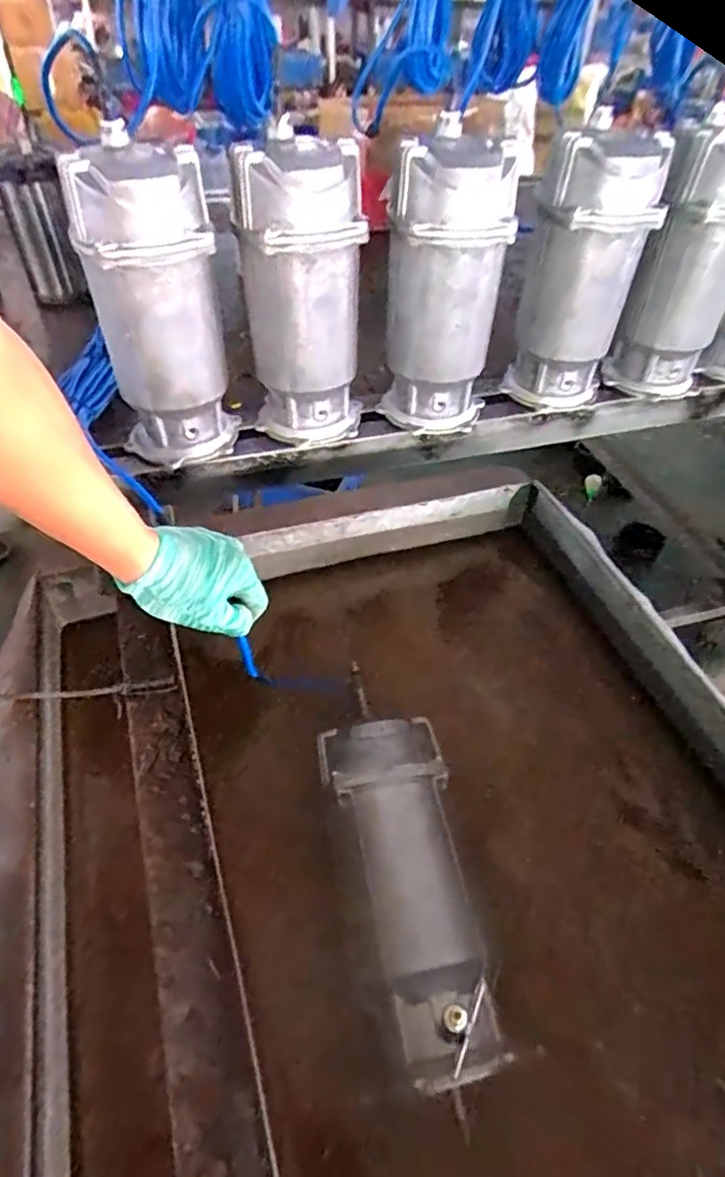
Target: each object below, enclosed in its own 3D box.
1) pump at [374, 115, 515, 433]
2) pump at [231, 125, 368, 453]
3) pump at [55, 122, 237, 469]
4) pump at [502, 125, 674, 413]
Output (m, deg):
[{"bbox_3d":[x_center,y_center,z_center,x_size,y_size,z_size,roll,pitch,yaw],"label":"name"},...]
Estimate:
[{"bbox_3d":[0.088,-0.326,0.709,0.130,0.286,0.125,6,46,4],"label":"pump"},{"bbox_3d":[-0.067,-0.317,0.697,0.128,0.287,0.110,-5,47,-7],"label":"pump"},{"bbox_3d":[-0.214,-0.284,0.662,0.134,0.292,0.116,-9,47,-10],"label":"pump"},{"bbox_3d":[0.259,-0.368,0.746,0.123,0.287,0.109,13,47,11],"label":"pump"}]

